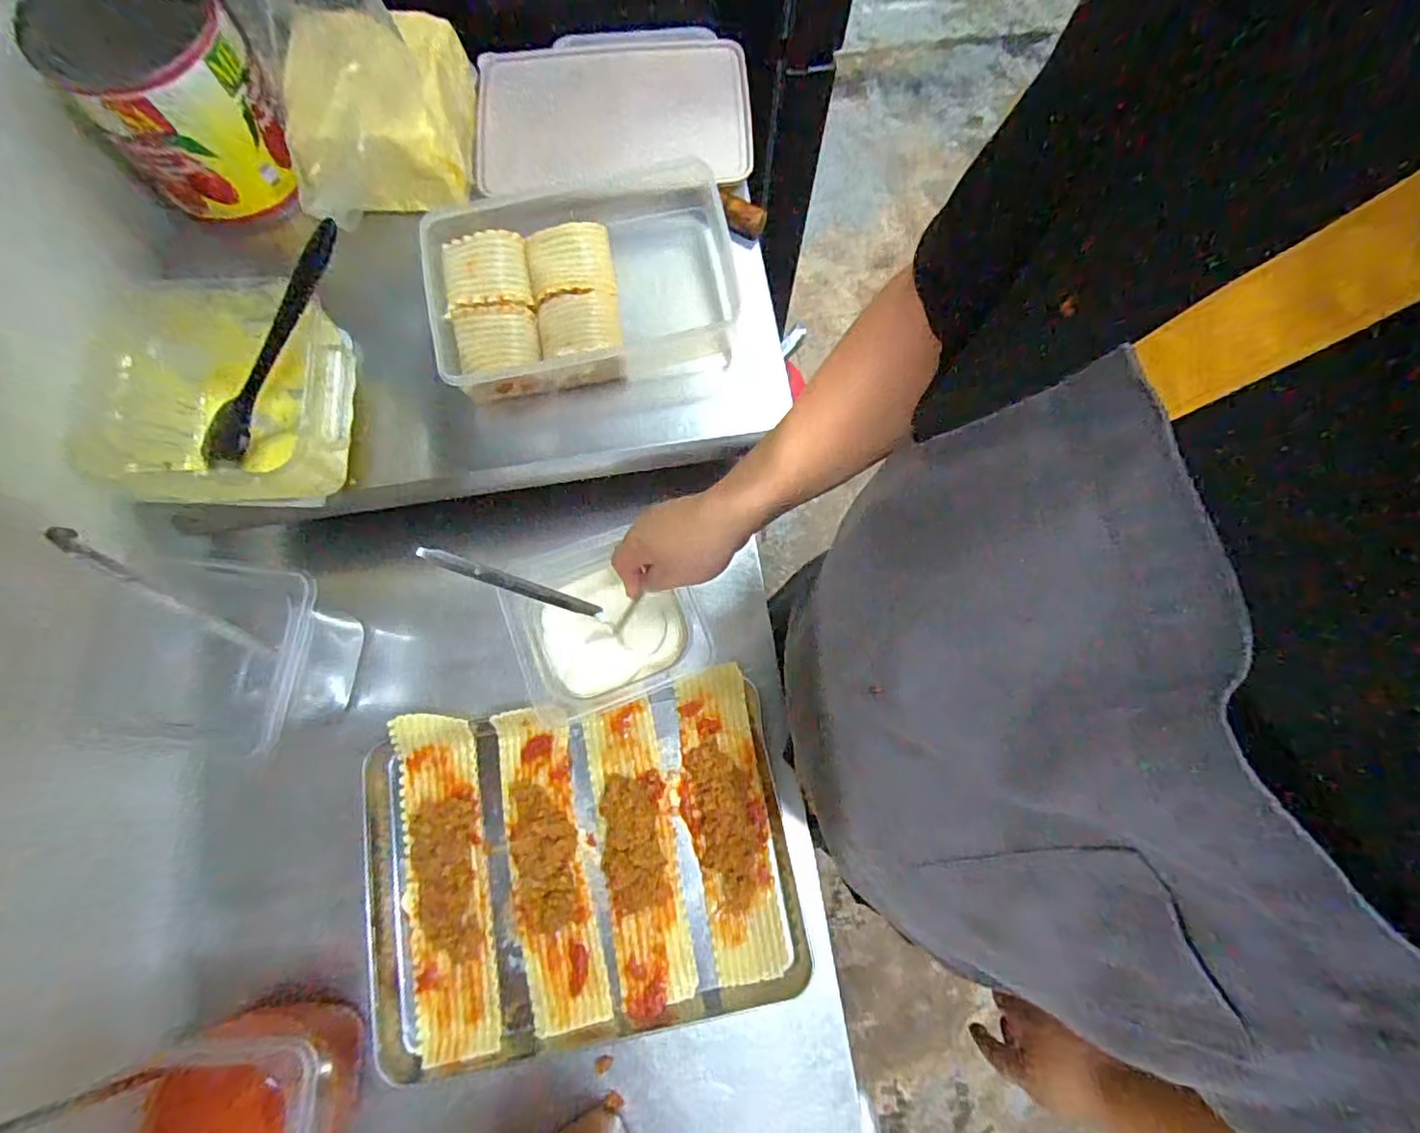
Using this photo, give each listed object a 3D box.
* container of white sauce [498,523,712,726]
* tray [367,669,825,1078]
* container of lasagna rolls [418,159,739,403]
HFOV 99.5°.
[{"bbox_3d":[-0.109,0.054,0.620,0.185,0.086,0.166,-20,77,-5],"label":"container of white sauce"},{"bbox_3d":[-0.131,0.287,0.598,0.415,0.038,0.316,-9,76,-2],"label":"tray"},{"bbox_3d":[-0.124,-0.285,0.603,0.296,0.061,0.199,-12,76,-3],"label":"container of lasagna rolls"}]

